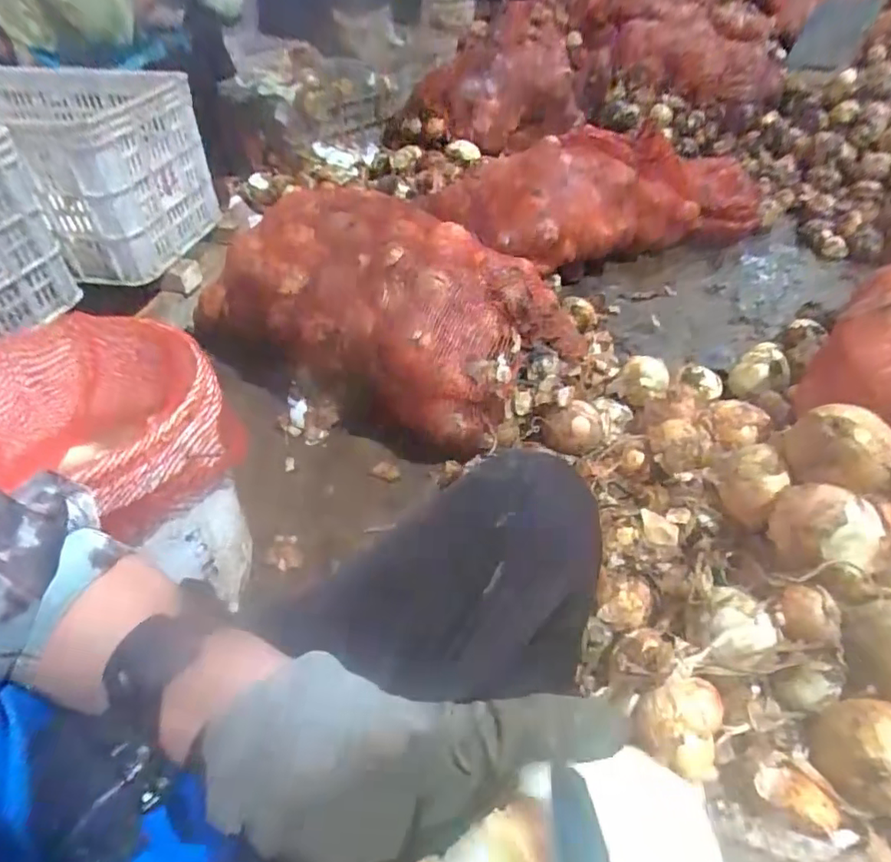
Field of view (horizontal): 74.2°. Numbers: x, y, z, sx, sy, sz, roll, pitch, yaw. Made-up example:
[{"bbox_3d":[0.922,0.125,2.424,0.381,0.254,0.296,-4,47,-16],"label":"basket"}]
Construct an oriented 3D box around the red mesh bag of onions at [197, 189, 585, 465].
[{"bbox_3d":[-0.130,-0.220,1.096,0.684,0.280,0.357,21,48,22],"label":"red mesh bag of onions"}]

